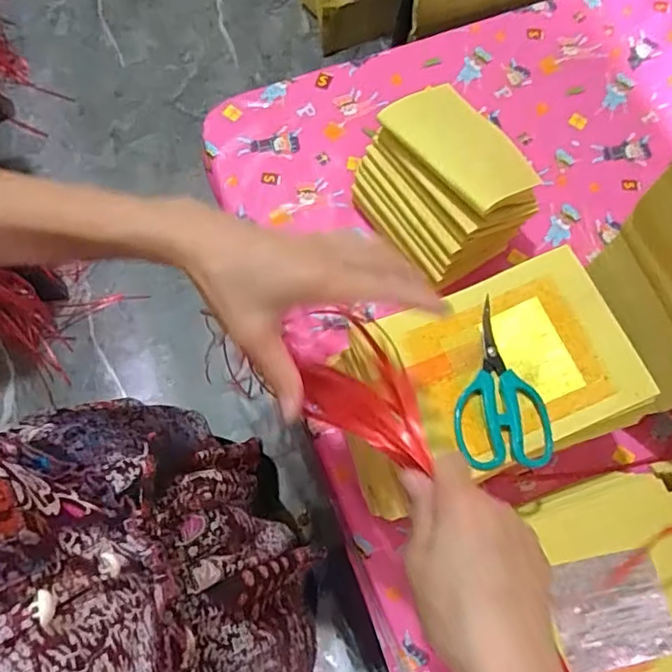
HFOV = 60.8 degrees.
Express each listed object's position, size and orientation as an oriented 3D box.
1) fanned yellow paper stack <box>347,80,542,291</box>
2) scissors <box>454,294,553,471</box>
[{"bbox_3d":[0.115,-0.161,0.629,0.132,0.133,0.171,-34,77,-10],"label":"fanned yellow paper stack"},{"bbox_3d":[0.144,0.043,0.512,0.081,0.009,0.146,-3,74,-2],"label":"scissors"}]

